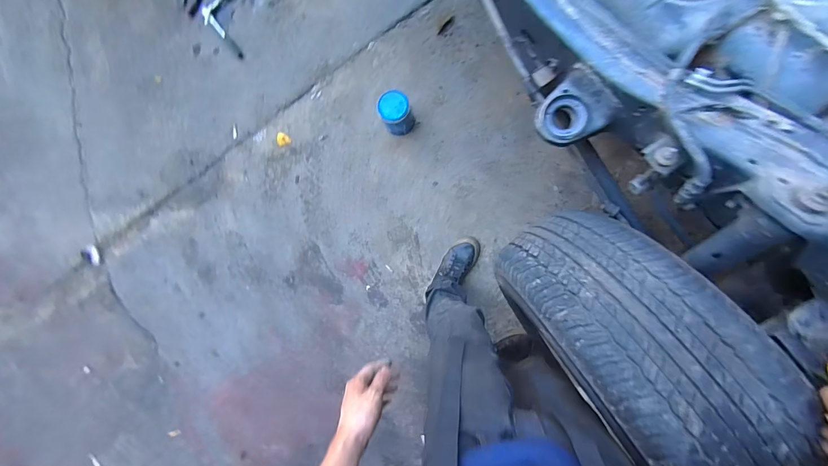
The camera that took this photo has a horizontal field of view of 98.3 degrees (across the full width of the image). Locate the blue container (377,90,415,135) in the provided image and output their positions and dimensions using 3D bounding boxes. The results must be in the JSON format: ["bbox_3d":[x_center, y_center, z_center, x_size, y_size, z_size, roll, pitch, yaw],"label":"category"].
[{"bbox_3d":[-0.057,-0.415,1.254,0.108,0.158,0.107,0,90,4],"label":"blue container"}]

